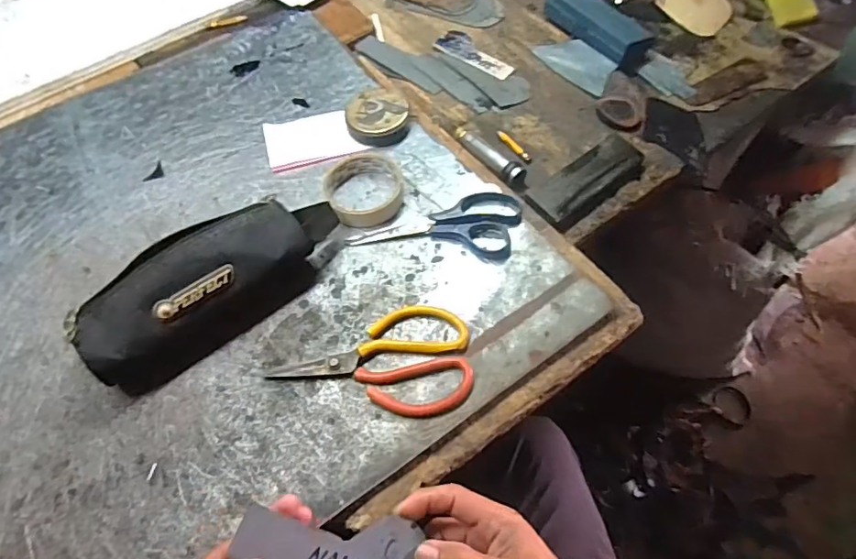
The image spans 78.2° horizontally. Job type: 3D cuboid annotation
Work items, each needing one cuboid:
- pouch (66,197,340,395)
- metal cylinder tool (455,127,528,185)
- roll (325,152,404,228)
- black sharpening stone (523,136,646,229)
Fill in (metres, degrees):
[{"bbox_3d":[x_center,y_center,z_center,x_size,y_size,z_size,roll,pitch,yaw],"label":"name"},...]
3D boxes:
[{"bbox_3d":[-0.198,-0.003,0.495,0.247,0.084,0.097,-35,68,-17],"label":"pouch"},{"bbox_3d":[0.070,-0.145,0.615,0.026,0.022,0.107,-37,68,-17],"label":"metal cylinder tool"},{"bbox_3d":[-0.068,-0.098,0.572,0.080,0.028,0.092,-19,64,-10],"label":"roll"},{"bbox_3d":[0.182,-0.114,0.603,0.158,0.016,0.059,-37,68,-17],"label":"black sharpening stone"}]

